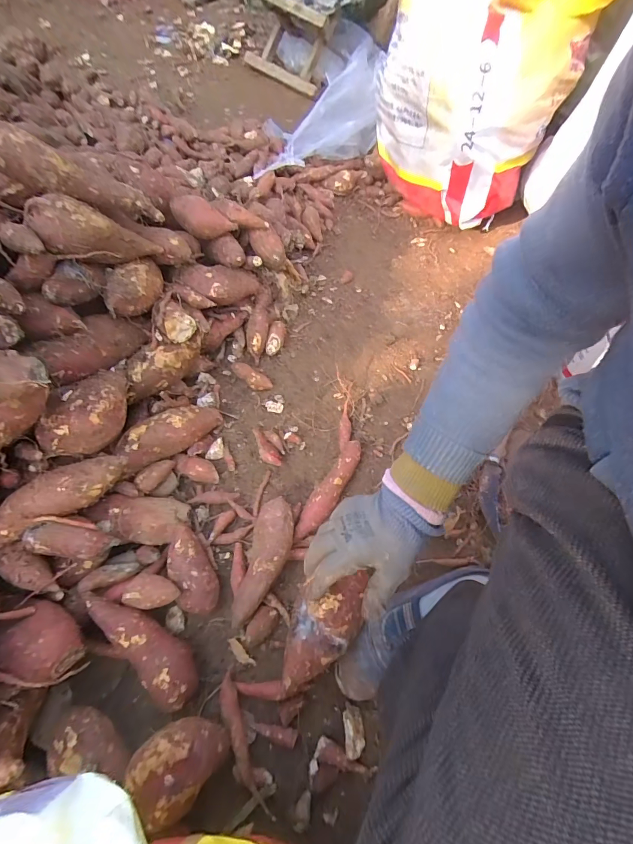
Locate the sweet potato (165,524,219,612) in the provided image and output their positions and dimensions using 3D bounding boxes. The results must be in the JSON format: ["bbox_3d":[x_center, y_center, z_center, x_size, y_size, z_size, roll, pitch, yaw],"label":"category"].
[{"bbox_3d":[-0.165,0.196,0.497,0.055,0.046,0.107,-24,65,-14],"label":"sweet potato"}]

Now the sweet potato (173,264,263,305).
[{"bbox_3d":[-0.162,-0.226,0.633,0.128,0.054,0.067,-20,87,-28],"label":"sweet potato"}]

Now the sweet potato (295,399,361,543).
[{"bbox_3d":[0.031,0.075,0.587,0.051,0.032,0.228,19,63,9],"label":"sweet potato"}]

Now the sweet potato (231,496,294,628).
[{"bbox_3d":[-0.067,0.187,0.514,0.055,0.047,0.159,10,62,4],"label":"sweet potato"}]

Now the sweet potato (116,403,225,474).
[{"bbox_3d":[-0.212,0.015,0.562,0.055,0.048,0.170,43,47,19],"label":"sweet potato"}]

